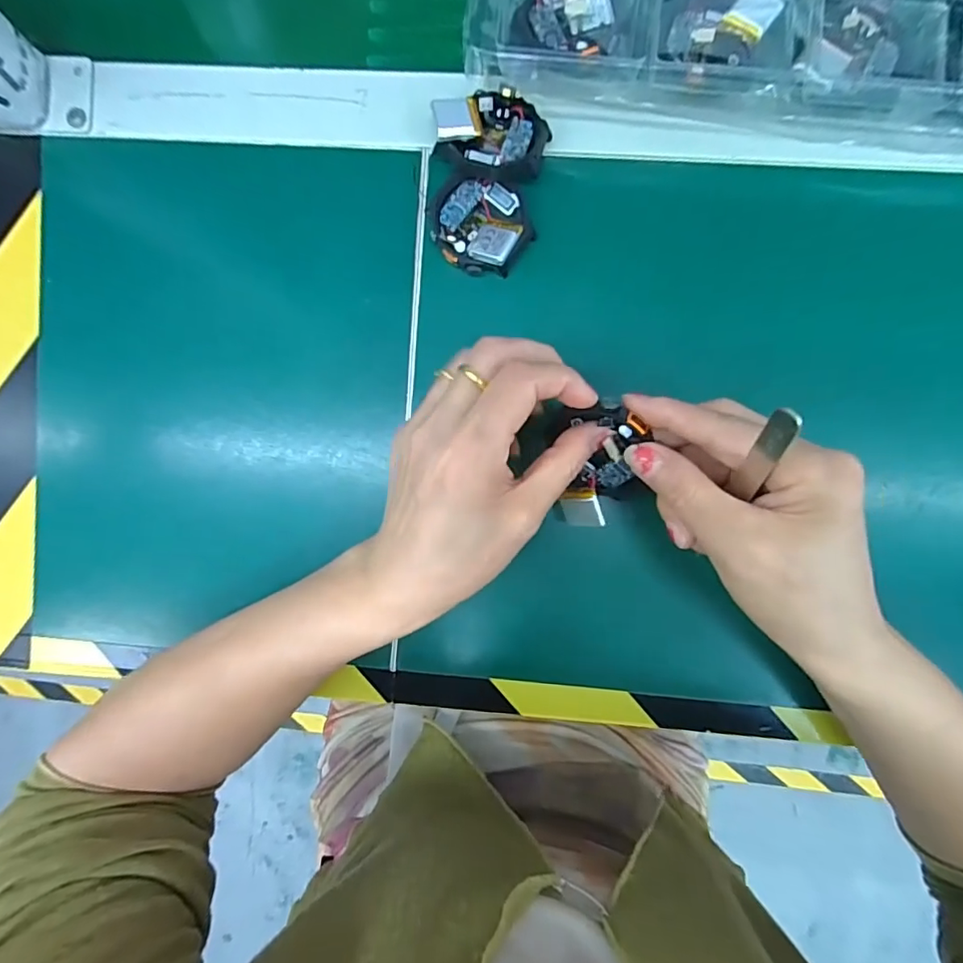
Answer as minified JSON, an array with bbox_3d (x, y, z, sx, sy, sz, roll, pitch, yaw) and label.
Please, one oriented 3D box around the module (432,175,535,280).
[{"bbox_3d":[-0.001,-0.133,0.264,0.051,0.020,0.047,35,93,2],"label":"module"}]

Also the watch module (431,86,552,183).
[{"bbox_3d":[0.005,-0.175,0.256,0.056,0.019,0.042,4,92,4],"label":"watch module"}]

